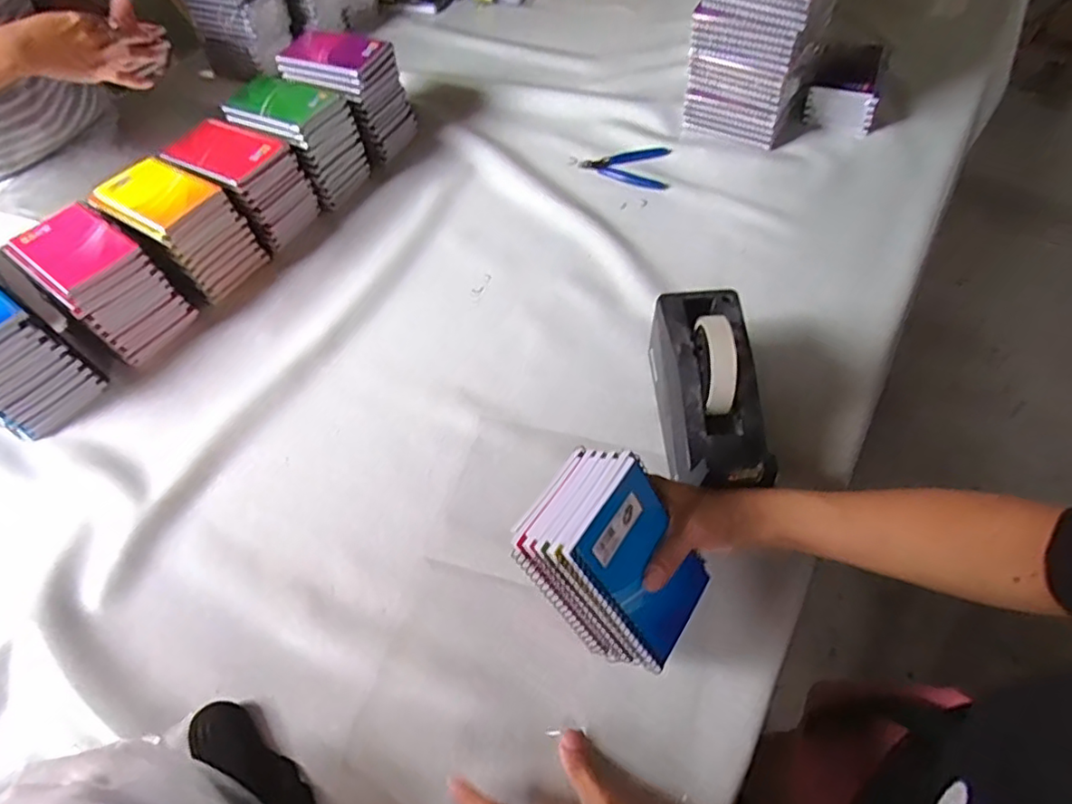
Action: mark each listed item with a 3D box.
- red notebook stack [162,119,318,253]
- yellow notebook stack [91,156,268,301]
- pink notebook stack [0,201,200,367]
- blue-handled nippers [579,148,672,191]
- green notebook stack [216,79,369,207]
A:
[{"bbox_3d":[-0.375,-0.279,0.753,0.131,0.106,0.102,24,61,18],"label":"red notebook stack"},{"bbox_3d":[-0.429,-0.205,0.708,0.131,0.112,0.099,22,60,17],"label":"yellow notebook stack"},{"bbox_3d":[-0.489,-0.134,0.662,0.139,0.106,0.095,30,63,21],"label":"pink notebook stack"},{"bbox_3d":[0.122,-0.324,0.810,0.119,0.010,0.079,5,57,6],"label":"blue-handled nippers"},{"bbox_3d":[-0.322,-0.351,0.802,0.142,0.131,0.110,22,60,17],"label":"green notebook stack"}]

